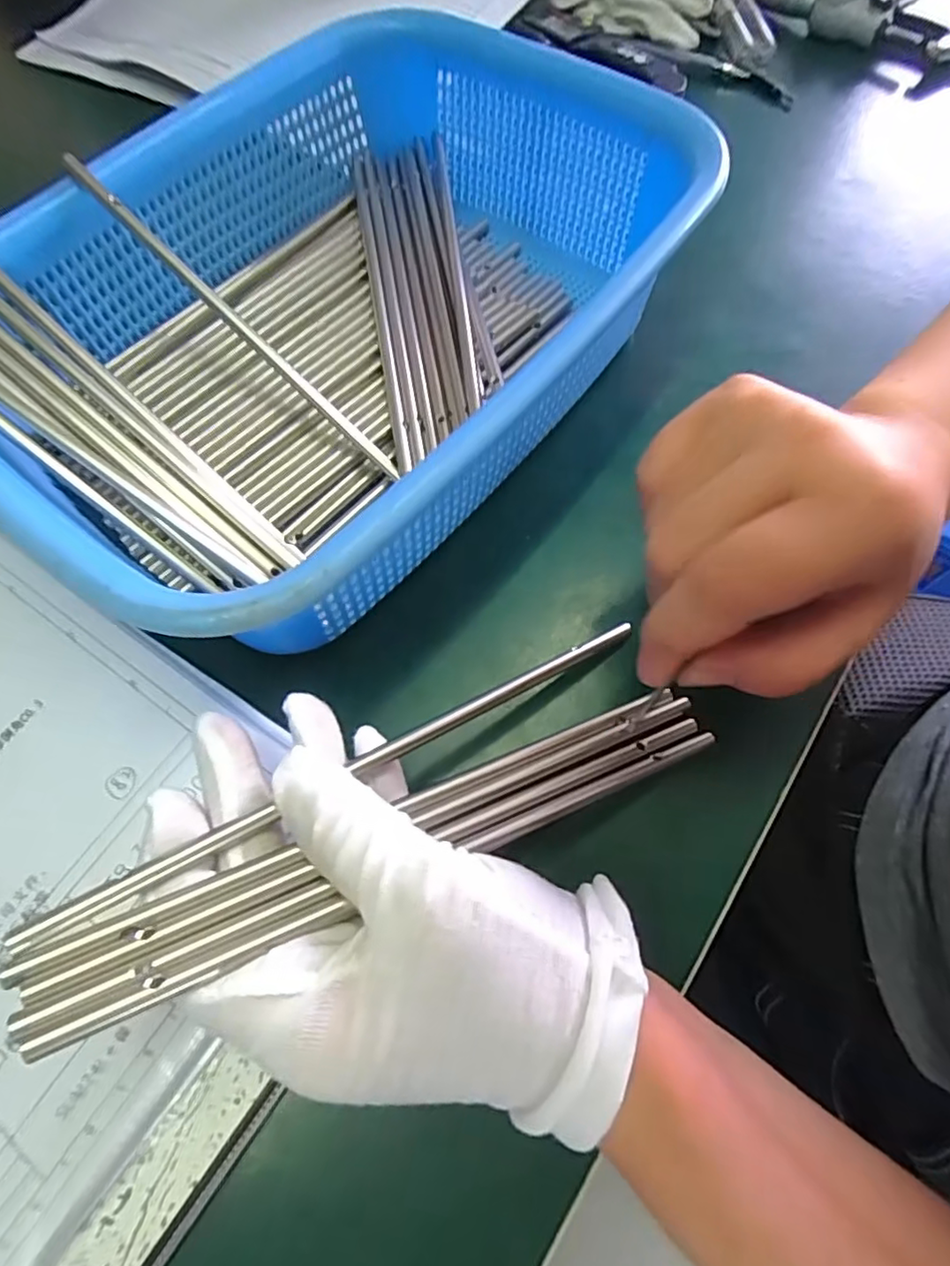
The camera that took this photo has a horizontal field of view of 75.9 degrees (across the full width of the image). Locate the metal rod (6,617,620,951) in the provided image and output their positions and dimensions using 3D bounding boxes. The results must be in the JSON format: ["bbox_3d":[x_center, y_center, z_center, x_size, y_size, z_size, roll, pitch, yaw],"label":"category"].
[{"bbox_3d":[-0.024,0.035,0.185,0.198,0.005,0.007,-24,68,-28],"label":"metal rod"}]

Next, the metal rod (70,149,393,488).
[{"bbox_3d":[-0.093,-0.122,0.239,0.167,0.005,0.006,44,72,-6],"label":"metal rod"}]

